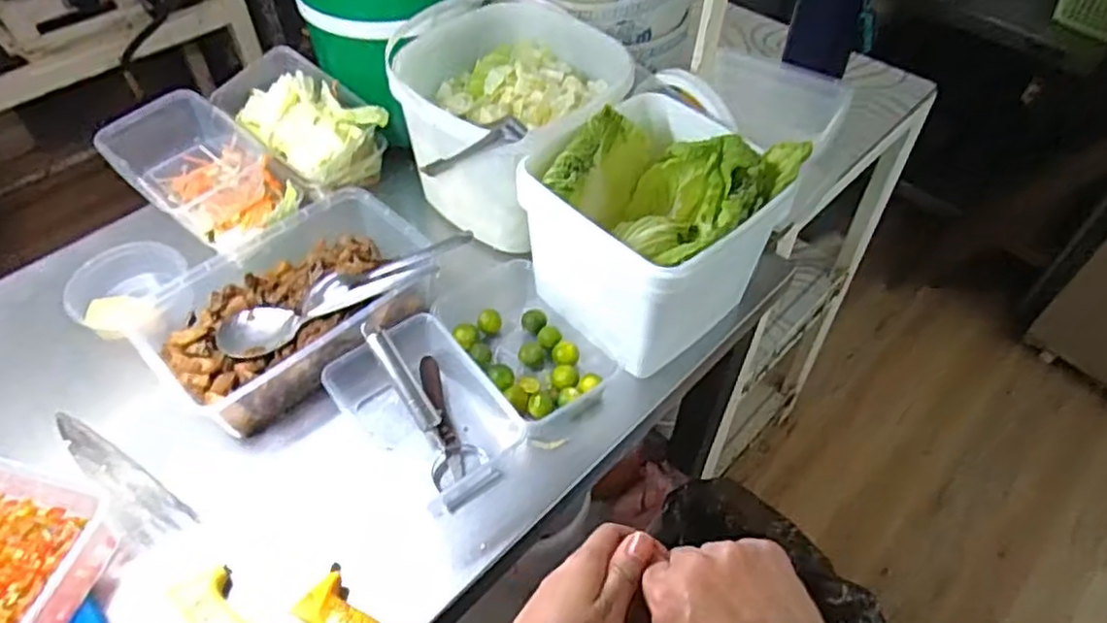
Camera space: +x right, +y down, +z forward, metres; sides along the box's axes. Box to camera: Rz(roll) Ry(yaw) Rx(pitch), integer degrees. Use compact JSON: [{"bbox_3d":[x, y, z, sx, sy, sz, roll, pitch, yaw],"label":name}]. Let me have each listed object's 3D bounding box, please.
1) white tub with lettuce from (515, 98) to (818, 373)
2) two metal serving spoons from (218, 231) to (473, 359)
[{"bbox_3d":[0.099,-0.079,0.670,0.190,0.161,0.188,-37,59,-26],"label":"white tub with lettuce"},{"bbox_3d":[-0.196,-0.022,0.664,0.241,0.035,0.069,-20,53,-16],"label":"two metal serving spoons"}]

